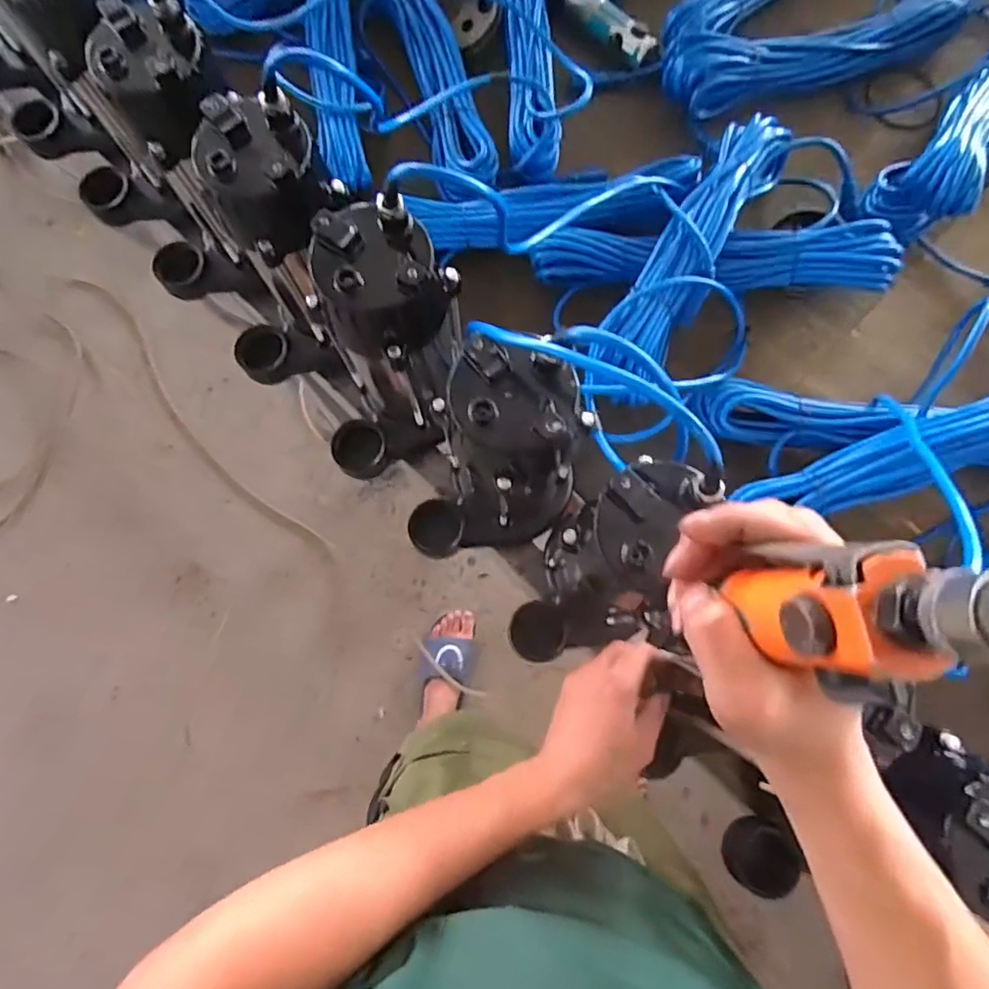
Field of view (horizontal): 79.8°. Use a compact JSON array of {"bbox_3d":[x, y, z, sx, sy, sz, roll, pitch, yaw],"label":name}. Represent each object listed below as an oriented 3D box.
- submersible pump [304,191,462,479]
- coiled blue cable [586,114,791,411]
[{"bbox_3d":[-0.098,-0.107,0.495,0.093,0.233,0.152,28,79,7],"label":"submersible pump"},{"bbox_3d":[0.203,-0.250,0.596,0.091,0.059,0.321,27,79,7],"label":"coiled blue cable"}]

